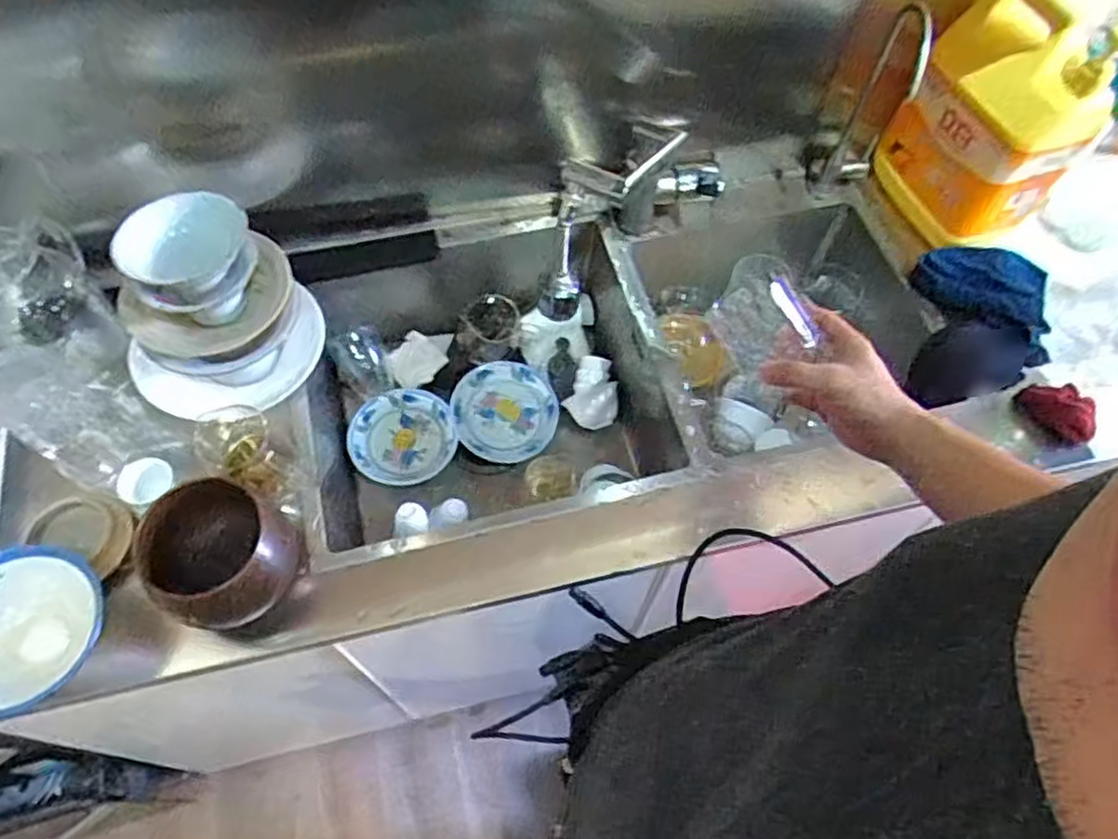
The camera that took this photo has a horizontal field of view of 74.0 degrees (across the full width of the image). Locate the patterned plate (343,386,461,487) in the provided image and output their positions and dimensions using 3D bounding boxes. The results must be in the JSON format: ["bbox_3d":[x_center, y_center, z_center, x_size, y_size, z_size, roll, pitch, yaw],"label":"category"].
[{"bbox_3d":[-0.217,0.023,1.018,0.139,0.015,0.136,1,61,-2],"label":"patterned plate"}]

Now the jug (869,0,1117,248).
[{"bbox_3d":[0.518,-0.367,0.895,0.120,0.271,0.186,-19,64,-12],"label":"jug"}]

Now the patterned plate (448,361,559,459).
[{"bbox_3d":[-0.075,-0.013,1.028,0.142,0.031,0.136,1,61,-2],"label":"patterned plate"}]

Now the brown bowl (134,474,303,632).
[{"bbox_3d":[-0.328,0.124,0.710,0.133,0.099,0.128,1,61,-2],"label":"brown bowl"}]

